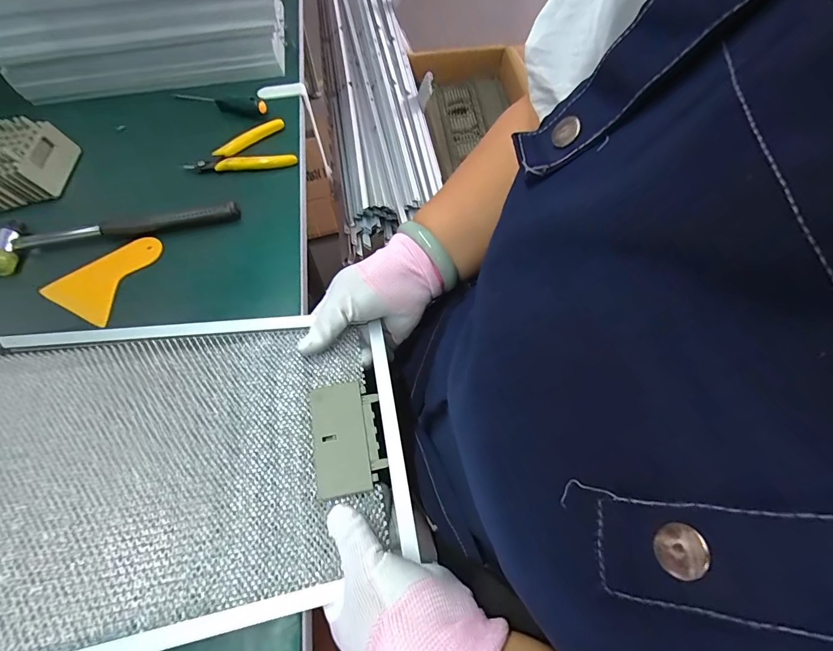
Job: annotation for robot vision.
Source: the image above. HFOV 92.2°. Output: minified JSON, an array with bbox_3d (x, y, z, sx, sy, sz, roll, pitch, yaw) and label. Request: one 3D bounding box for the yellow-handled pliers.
[{"bbox_3d":[-0.211,-0.205,0.480,0.120,0.024,0.071,-19,63,-10],"label":"yellow-handled pliers"}]

